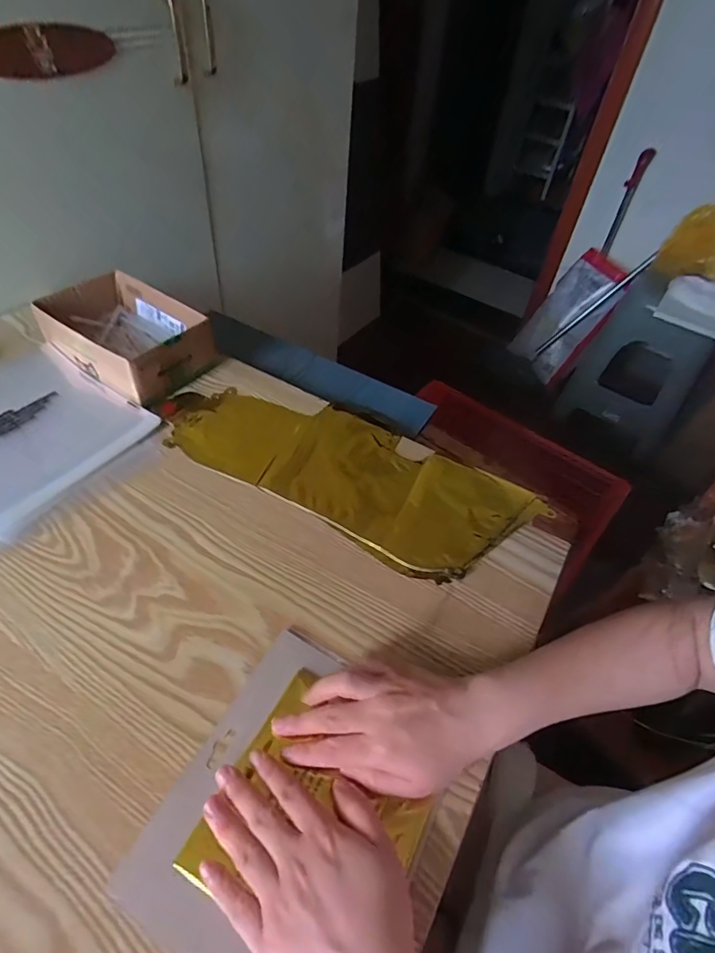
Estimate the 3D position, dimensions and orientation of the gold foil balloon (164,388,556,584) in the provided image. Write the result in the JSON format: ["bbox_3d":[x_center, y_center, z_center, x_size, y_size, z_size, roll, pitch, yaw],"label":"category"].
[{"bbox_3d":[-0.007,-0.015,0.537,0.377,0.014,0.166,27,51,17],"label":"gold foil balloon"}]

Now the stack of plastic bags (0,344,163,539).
[{"bbox_3d":[-0.384,-0.062,0.541,0.253,0.014,0.201,29,52,19],"label":"stack of plastic bags"}]

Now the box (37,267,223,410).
[{"bbox_3d":[-0.288,-0.181,0.624,0.185,0.070,0.140,30,52,19],"label":"box"}]

